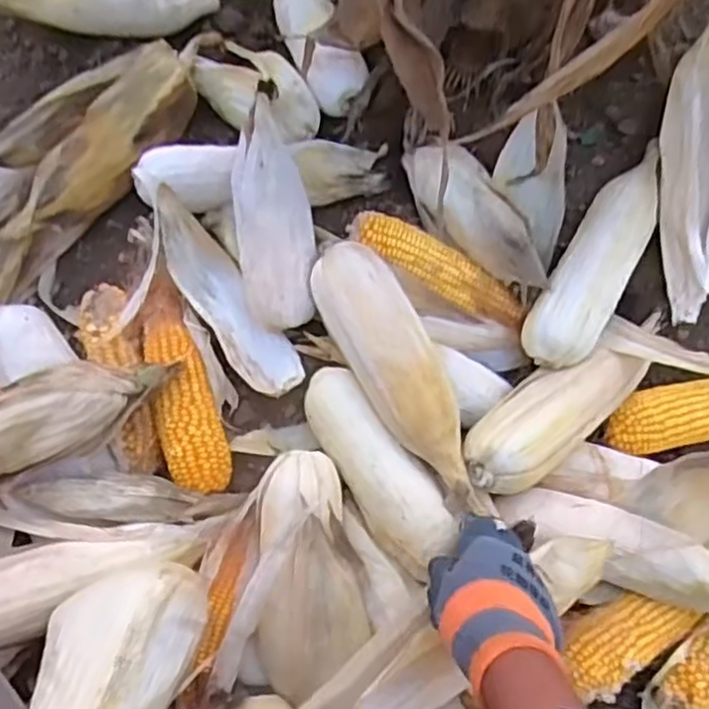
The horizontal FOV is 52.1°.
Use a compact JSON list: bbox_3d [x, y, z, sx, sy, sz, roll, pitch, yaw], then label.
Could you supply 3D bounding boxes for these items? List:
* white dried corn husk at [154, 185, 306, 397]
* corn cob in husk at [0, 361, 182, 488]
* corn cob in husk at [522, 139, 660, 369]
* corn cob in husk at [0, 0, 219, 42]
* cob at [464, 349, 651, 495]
[{"bbox_3d":[-0.115,-0.050,0.631,0.053,0.049,0.197,-34,78,-11],"label":"white dried corn husk"},{"bbox_3d":[-0.266,0.061,0.565,0.253,0.055,0.067,-25,77,-9],"label":"corn cob in husk"},{"bbox_3d":[0.217,-0.089,0.629,0.060,0.044,0.224,30,75,5],"label":"corn cob in husk"},{"bbox_3d":[-0.259,-0.329,0.687,0.258,0.054,0.049,-7,76,-20],"label":"corn cob in husk"},{"bbox_3d":[0.167,0.046,0.597,0.179,0.044,0.068,-38,79,-12],"label":"cob"}]

